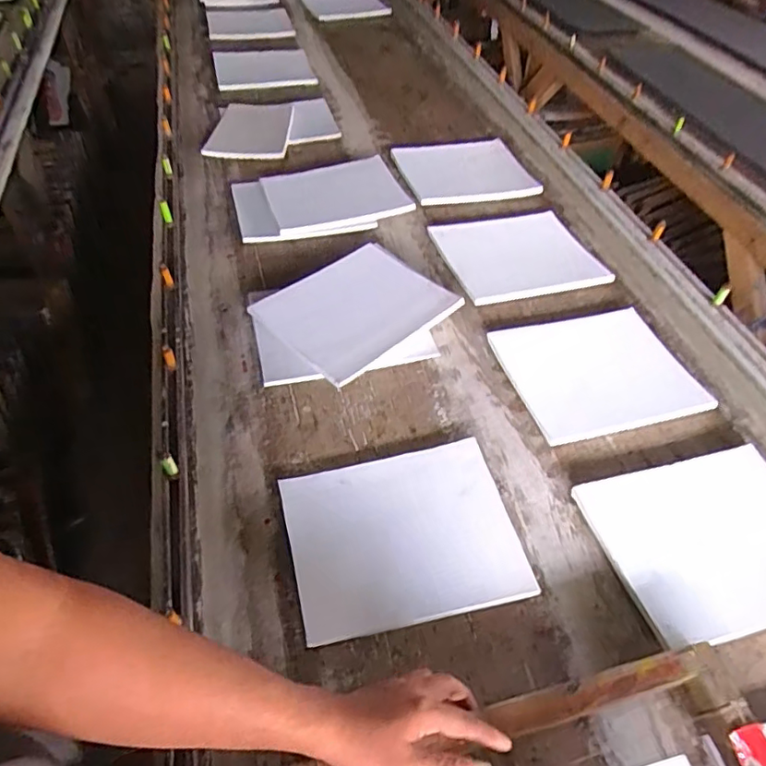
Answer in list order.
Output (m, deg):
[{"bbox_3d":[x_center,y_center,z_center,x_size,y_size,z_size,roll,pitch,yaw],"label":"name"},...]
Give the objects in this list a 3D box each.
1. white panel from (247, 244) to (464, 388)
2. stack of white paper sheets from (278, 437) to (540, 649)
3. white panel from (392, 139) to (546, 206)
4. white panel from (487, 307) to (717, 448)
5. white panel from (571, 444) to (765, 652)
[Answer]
[{"bbox_3d":[-0.044,-0.122,0.900,0.272,0.020,0.217,-34,62,-28],"label":"white panel"},{"bbox_3d":[0.022,0.186,0.695,0.269,0.016,0.216,-12,51,-9],"label":"stack of white paper sheets"},{"bbox_3d":[0.175,-0.479,1.263,0.265,0.034,0.251,-12,51,-9],"label":"white panel"},{"bbox_3d":[0.335,-0.020,0.882,0.269,0.018,0.222,-13,51,-10],"label":"white panel"},{"bbox_3d":[0.407,0.190,0.692,0.268,0.010,0.213,-12,50,-10],"label":"white panel"}]

